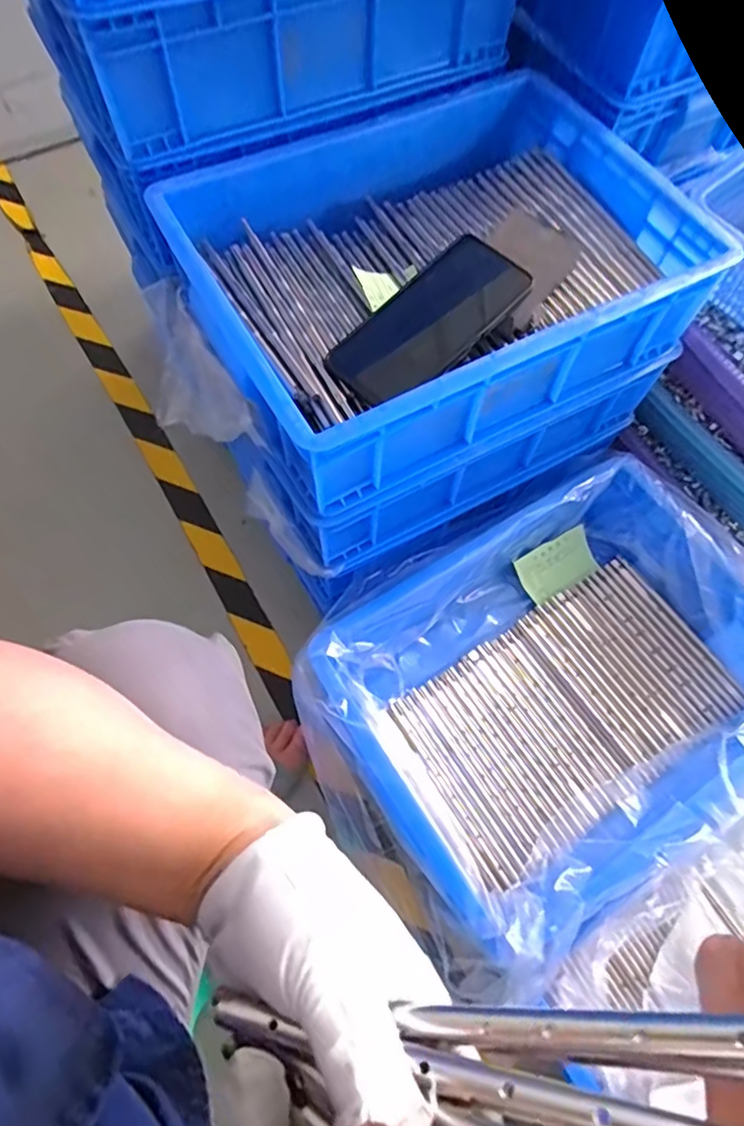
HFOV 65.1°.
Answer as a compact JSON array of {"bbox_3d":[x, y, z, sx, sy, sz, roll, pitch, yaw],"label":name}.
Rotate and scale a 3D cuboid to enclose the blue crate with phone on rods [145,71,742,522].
[{"bbox_3d":[0.051,-0.258,0.538,0.400,0.123,0.313,-28,69,-14],"label":"blue crate with phone on rods"}]

